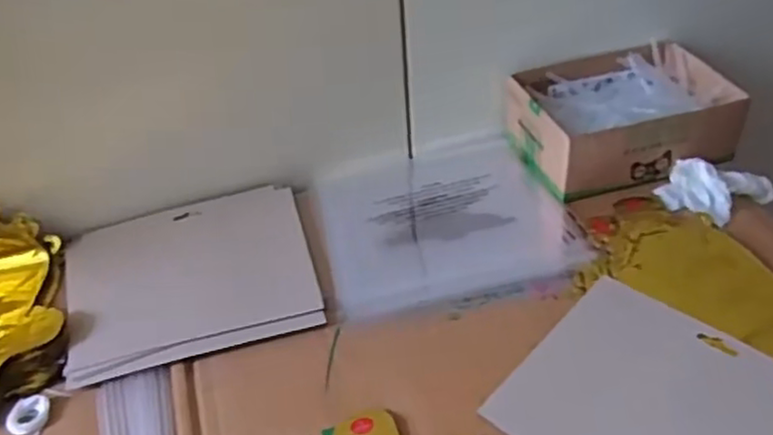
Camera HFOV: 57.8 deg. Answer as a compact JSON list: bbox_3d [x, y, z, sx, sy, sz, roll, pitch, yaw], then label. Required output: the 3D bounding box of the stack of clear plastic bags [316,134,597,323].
[{"bbox_3d":[0.049,-0.002,0.639,0.209,0.016,0.215,-9,37,-9],"label":"stack of clear plastic bags"}]

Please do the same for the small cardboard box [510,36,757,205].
[{"bbox_3d":[0.222,-0.095,0.664,0.188,0.066,0.135,-12,41,-9],"label":"small cardboard box"}]

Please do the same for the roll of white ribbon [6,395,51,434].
[{"bbox_3d":[-0.250,0.138,0.489,0.027,0.006,0.030,1,41,6],"label":"roll of white ribbon"}]

